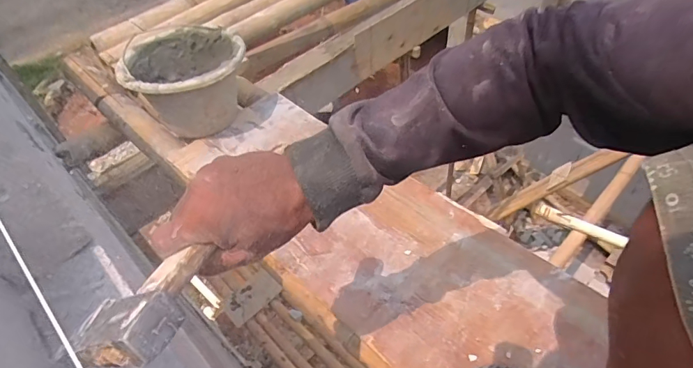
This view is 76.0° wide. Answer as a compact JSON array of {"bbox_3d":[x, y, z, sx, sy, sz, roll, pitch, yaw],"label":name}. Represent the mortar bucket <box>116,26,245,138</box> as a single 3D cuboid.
[{"bbox_3d":[-0.328,-0.210,0.953,0.235,0.169,0.237,-3,49,4],"label":"mortar bucket"}]

